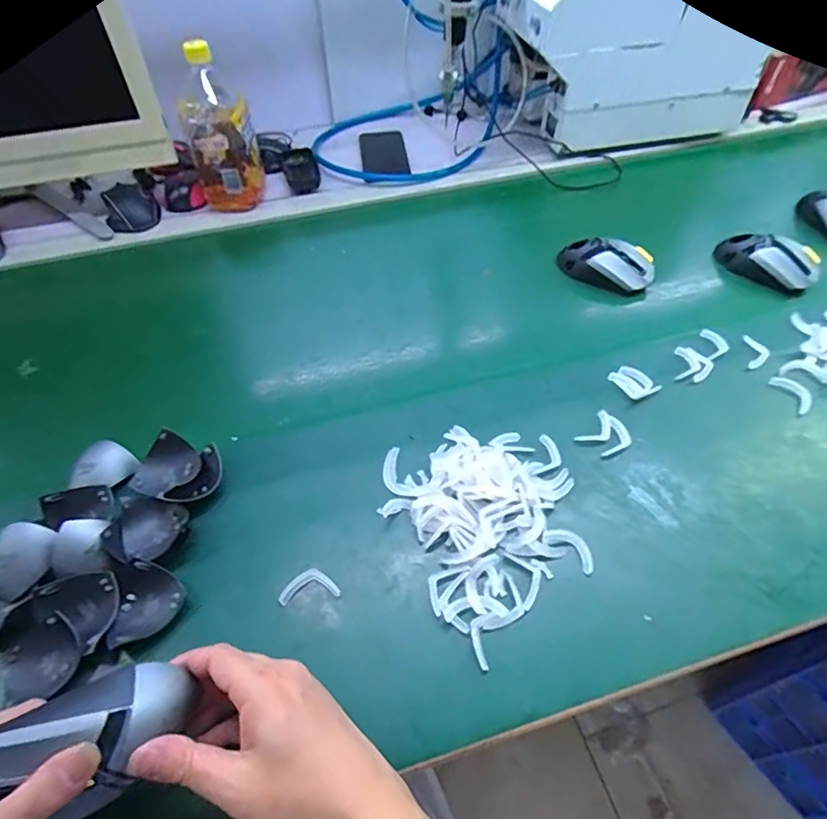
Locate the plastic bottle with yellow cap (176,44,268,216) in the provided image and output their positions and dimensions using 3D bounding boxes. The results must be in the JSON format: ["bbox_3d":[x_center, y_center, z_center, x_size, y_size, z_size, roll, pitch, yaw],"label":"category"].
[{"bbox_3d":[-0.262,-0.373,0.723,0.090,0.185,0.098,-17,52,-12],"label":"plastic bottle with yellow cap"}]

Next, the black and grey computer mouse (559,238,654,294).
[{"bbox_3d":[0.244,-0.187,0.668,0.117,0.046,0.054,27,56,21],"label":"black and grey computer mouse"}]

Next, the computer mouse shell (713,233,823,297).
[{"bbox_3d":[0.439,-0.186,0.654,0.113,0.032,0.063,26,56,20],"label":"computer mouse shell"}]

